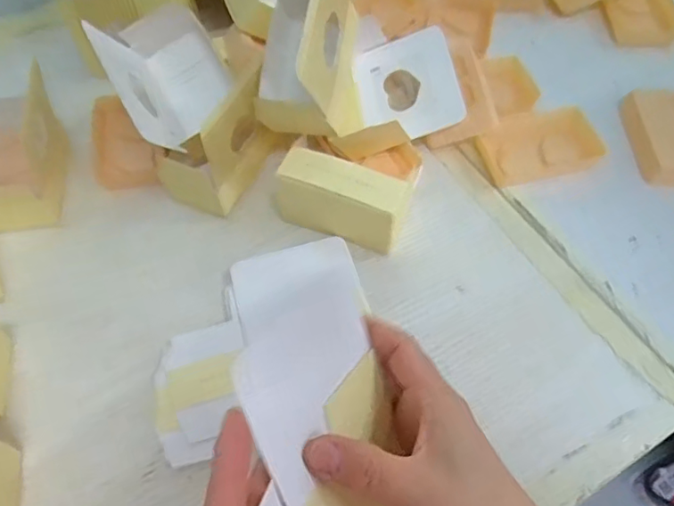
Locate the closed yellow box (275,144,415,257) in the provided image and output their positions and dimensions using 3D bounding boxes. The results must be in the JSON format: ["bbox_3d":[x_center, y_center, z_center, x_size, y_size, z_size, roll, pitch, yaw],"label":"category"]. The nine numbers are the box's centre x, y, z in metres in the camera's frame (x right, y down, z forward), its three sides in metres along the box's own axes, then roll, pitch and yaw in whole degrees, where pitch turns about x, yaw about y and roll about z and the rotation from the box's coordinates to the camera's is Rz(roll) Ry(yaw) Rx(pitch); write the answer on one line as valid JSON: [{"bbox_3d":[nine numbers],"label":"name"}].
[{"bbox_3d":[0.002,-0.037,0.447,0.103,0.060,0.044,17,61,10],"label":"closed yellow box"}]

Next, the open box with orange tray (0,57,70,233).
[{"bbox_3d":[-0.268,-0.083,0.465,0.064,0.081,0.120,-3,60,-2],"label":"open box with orange tray"}]

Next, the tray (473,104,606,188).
[{"bbox_3d":[0.182,-0.095,0.507,0.102,0.018,0.063,-18,61,-10],"label":"tray"}]

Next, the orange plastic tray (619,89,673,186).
[{"bbox_3d":[0.305,-0.105,0.511,0.067,0.020,0.102,-2,60,-1],"label":"orange plastic tray"}]

